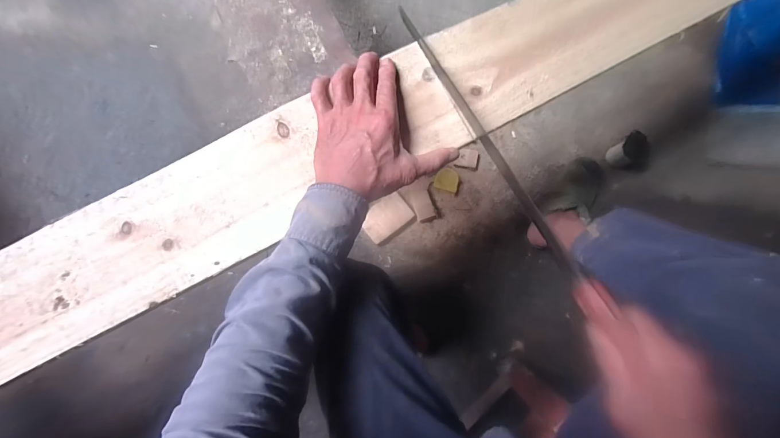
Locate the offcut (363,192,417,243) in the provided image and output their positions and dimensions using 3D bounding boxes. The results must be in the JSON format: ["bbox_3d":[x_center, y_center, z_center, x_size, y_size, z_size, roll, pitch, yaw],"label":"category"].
[{"bbox_3d":[-0.007,-0.003,0.849,0.119,0.016,0.086,-36,83,1],"label":"offcut"}]

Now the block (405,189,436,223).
[{"bbox_3d":[0.078,-0.033,0.843,0.054,0.010,0.081,-21,83,3],"label":"block"}]

